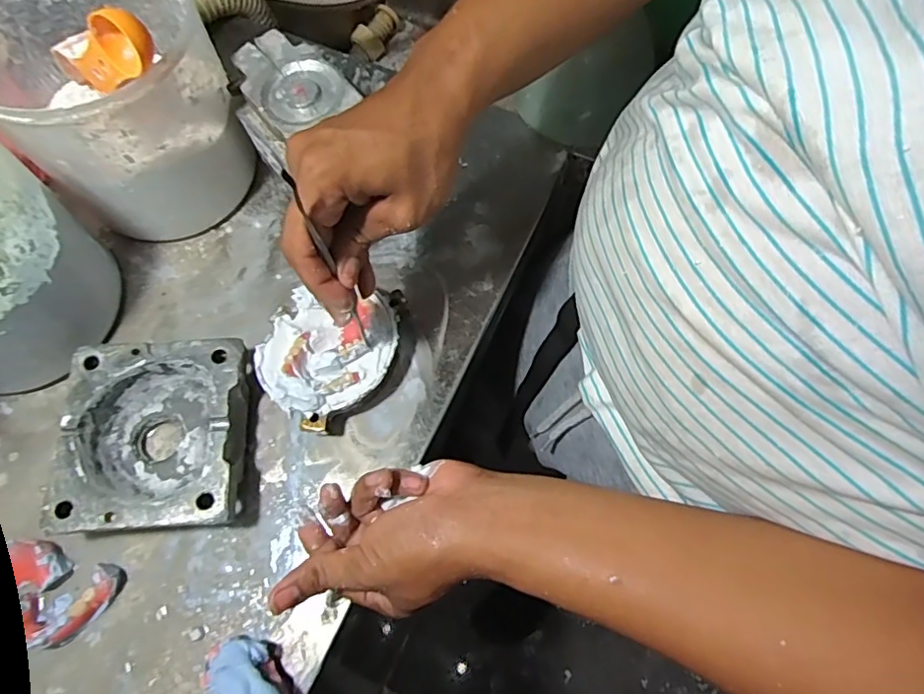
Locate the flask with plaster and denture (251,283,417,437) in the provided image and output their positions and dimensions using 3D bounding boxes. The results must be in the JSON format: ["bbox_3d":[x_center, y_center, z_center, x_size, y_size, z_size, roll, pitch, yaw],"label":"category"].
[{"bbox_3d":[-0.094,-0.001,0.425,0.113,0.036,0.096,-43,73,-15],"label":"flask with plaster and denture"}]

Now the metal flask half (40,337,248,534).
[{"bbox_3d":[-0.210,0.062,0.399,0.114,0.045,0.126,-3,68,-1],"label":"metal flask half"}]

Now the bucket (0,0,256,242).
[{"bbox_3d":[-0.252,-0.183,0.426,0.152,0.157,0.157,0,68,1],"label":"bucket"}]

